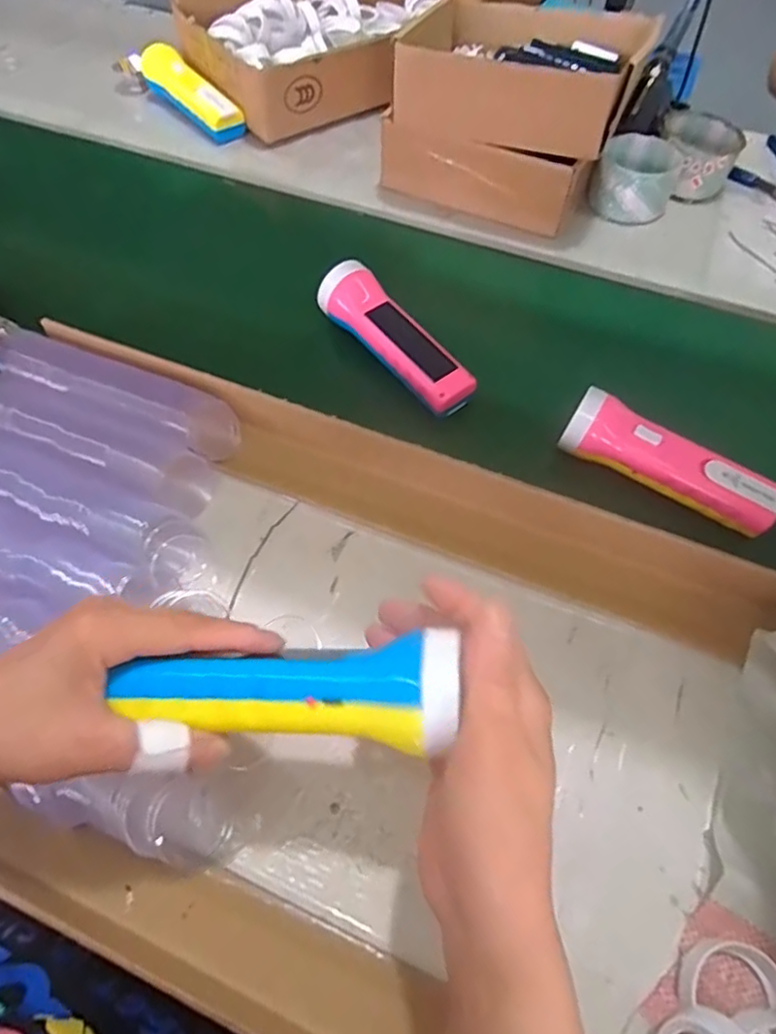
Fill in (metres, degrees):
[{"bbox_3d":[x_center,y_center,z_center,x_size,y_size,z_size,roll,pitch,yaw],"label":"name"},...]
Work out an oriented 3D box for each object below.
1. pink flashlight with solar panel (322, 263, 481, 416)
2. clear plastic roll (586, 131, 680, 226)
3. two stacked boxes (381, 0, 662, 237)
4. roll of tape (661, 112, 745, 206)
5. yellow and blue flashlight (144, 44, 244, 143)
[{"bbox_3d":[0.006,-0.155,0.514,0.052,0.041,0.166,-38,68,-19],"label":"pink flashlight with solar panel"},{"bbox_3d":[0.260,-0.357,0.633,0.083,0.046,0.079,22,63,11],"label":"clear plastic roll"},{"bbox_3d":[0.129,-0.432,0.621,0.218,0.142,0.186,22,63,11],"label":"two stacked boxes"},{"bbox_3d":[0.337,-0.397,0.656,0.093,0.048,0.093,0,61,-1],"label":"roll of tape"},{"bbox_3d":[-0.233,-0.500,0.710,0.041,0.052,0.158,-41,69,-20],"label":"yellow and blue flashlight"}]

